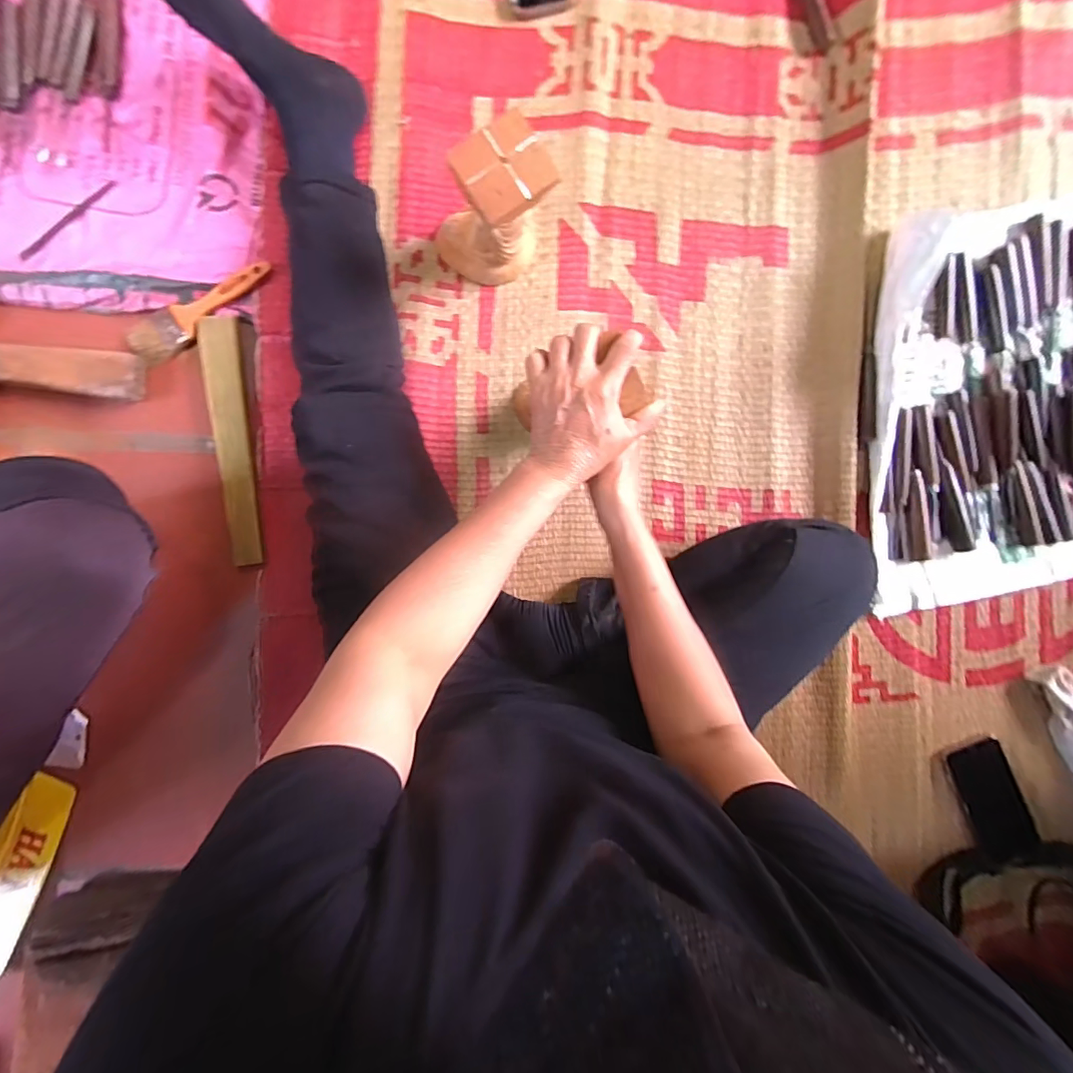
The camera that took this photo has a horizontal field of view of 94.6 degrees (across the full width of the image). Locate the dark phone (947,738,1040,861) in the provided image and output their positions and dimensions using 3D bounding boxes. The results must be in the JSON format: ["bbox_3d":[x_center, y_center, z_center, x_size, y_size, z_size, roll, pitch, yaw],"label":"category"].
[{"bbox_3d":[0.583,0.335,0.631,0.070,0.006,0.144,-19,88,8],"label":"dark phone"}]

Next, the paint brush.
[{"bbox_3d":[-0.385,-0.263,0.569,0.179,0.012,0.046,-32,95,-1],"label":"paint brush"}]

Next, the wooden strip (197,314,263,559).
[{"bbox_3d":[-0.353,-0.109,0.573,0.039,0.018,0.283,-6,94,-3],"label":"wooden strip"}]

